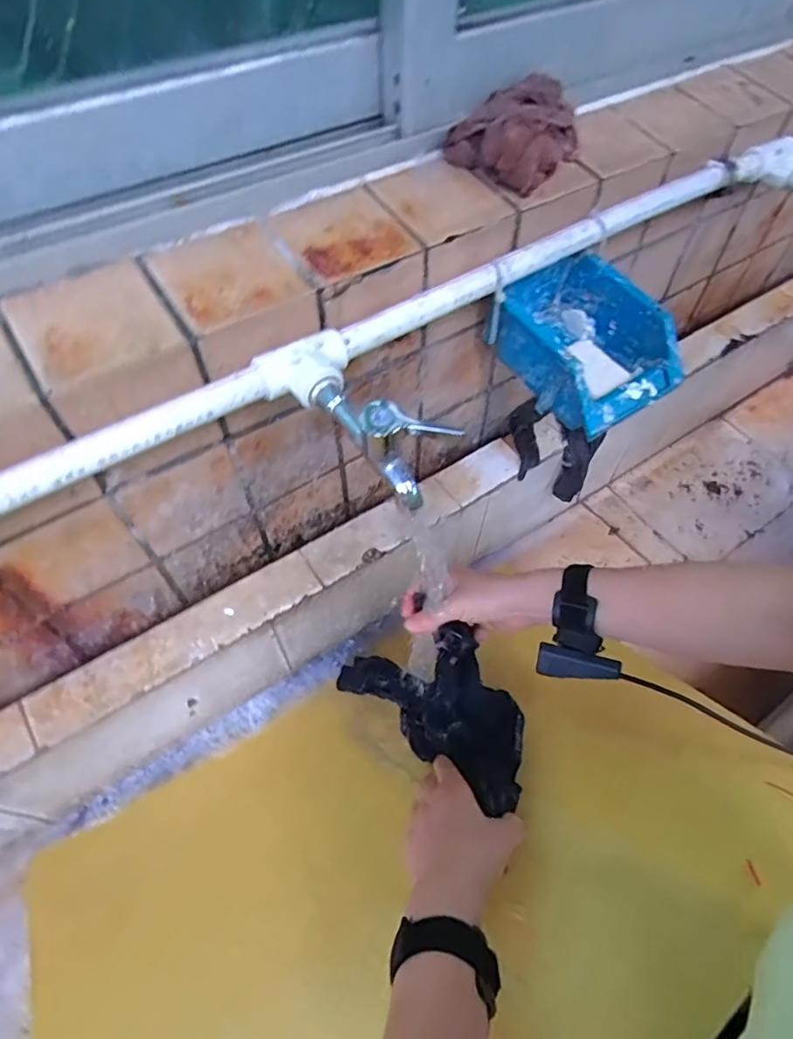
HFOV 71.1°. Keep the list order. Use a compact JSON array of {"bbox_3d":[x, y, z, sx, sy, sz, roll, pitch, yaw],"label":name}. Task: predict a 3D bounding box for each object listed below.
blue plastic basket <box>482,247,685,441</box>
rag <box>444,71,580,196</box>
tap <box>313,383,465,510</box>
[{"bbox_3d":[0.181,-0.175,0.548,0.131,0.077,0.169,-32,61,-20],"label":"blue plastic basket"},{"bbox_3d":[0.119,-0.358,0.514,0.128,0.054,0.085,-33,62,-21],"label":"rag"},{"bbox_3d":[-0.018,-0.065,0.394,0.126,0.066,0.045,39,64,23],"label":"tap"}]

